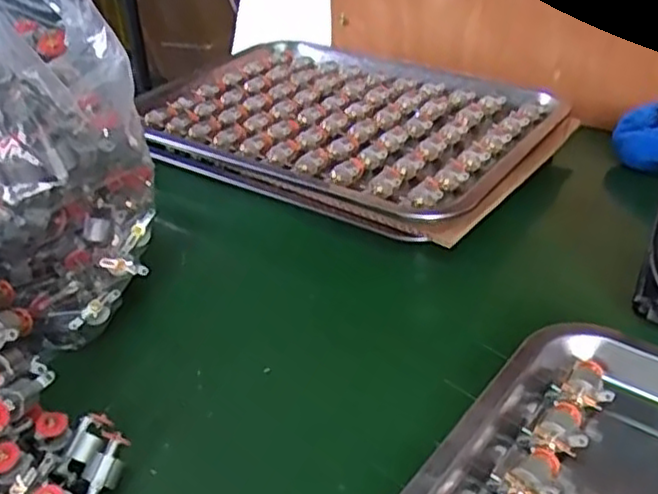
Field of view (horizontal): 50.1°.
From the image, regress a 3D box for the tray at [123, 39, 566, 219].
[{"bbox_3d":[0.014,-0.122,0.629,0.338,0.022,0.236,17,38,28],"label":"tray"}]

